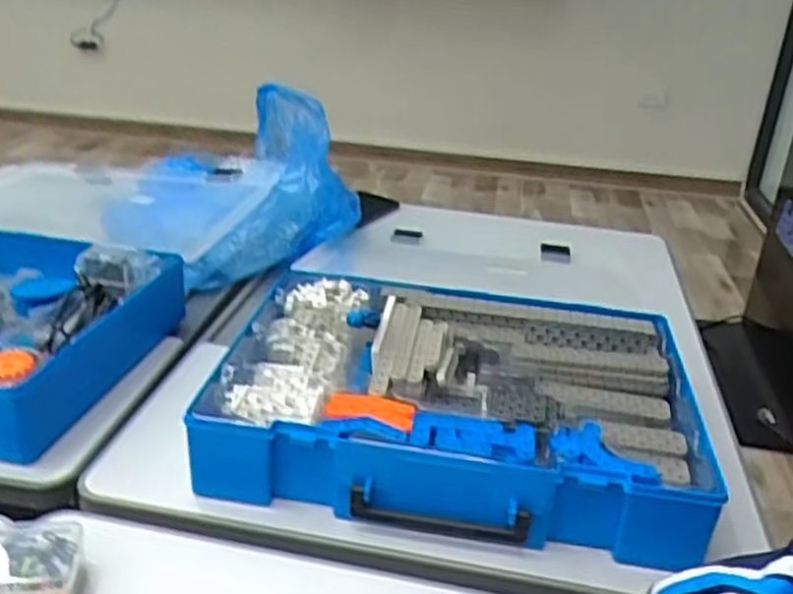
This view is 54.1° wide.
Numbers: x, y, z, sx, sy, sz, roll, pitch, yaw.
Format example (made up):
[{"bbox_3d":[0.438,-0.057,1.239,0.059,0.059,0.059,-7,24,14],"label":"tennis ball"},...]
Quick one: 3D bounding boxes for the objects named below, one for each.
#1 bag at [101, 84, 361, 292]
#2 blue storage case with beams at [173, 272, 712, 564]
[{"bbox_3d":[-0.207,-0.150,0.971,0.304,0.136,0.315,-10,29,-26],"label":"bag"},{"bbox_3d":[0.048,0.079,0.624,0.361,0.068,0.260,7,26,7],"label":"blue storage case with beams"}]

